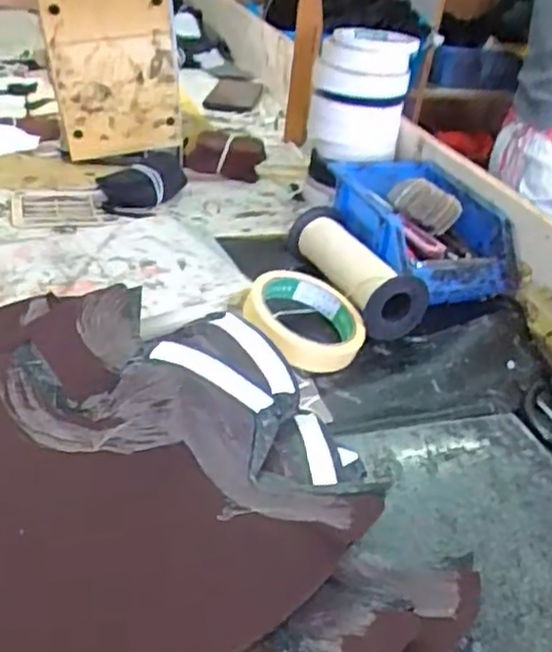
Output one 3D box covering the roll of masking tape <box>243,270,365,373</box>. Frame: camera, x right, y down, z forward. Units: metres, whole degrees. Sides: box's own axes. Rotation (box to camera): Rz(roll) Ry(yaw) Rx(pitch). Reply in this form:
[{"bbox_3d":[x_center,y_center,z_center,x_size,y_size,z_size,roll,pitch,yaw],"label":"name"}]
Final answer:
[{"bbox_3d":[0.021,-0.008,0.527,0.090,0.030,0.090,16,43,-16],"label":"roll of masking tape"}]

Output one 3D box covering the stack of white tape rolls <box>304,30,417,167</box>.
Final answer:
[{"bbox_3d":[0.092,-0.259,0.757,0.106,0.115,0.105,7,33,0],"label":"stack of white tape rolls"}]

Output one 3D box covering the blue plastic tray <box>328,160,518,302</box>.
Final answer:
[{"bbox_3d":[0.134,-0.094,0.652,0.131,0.068,0.190,-5,34,-18],"label":"blue plastic tray"}]

